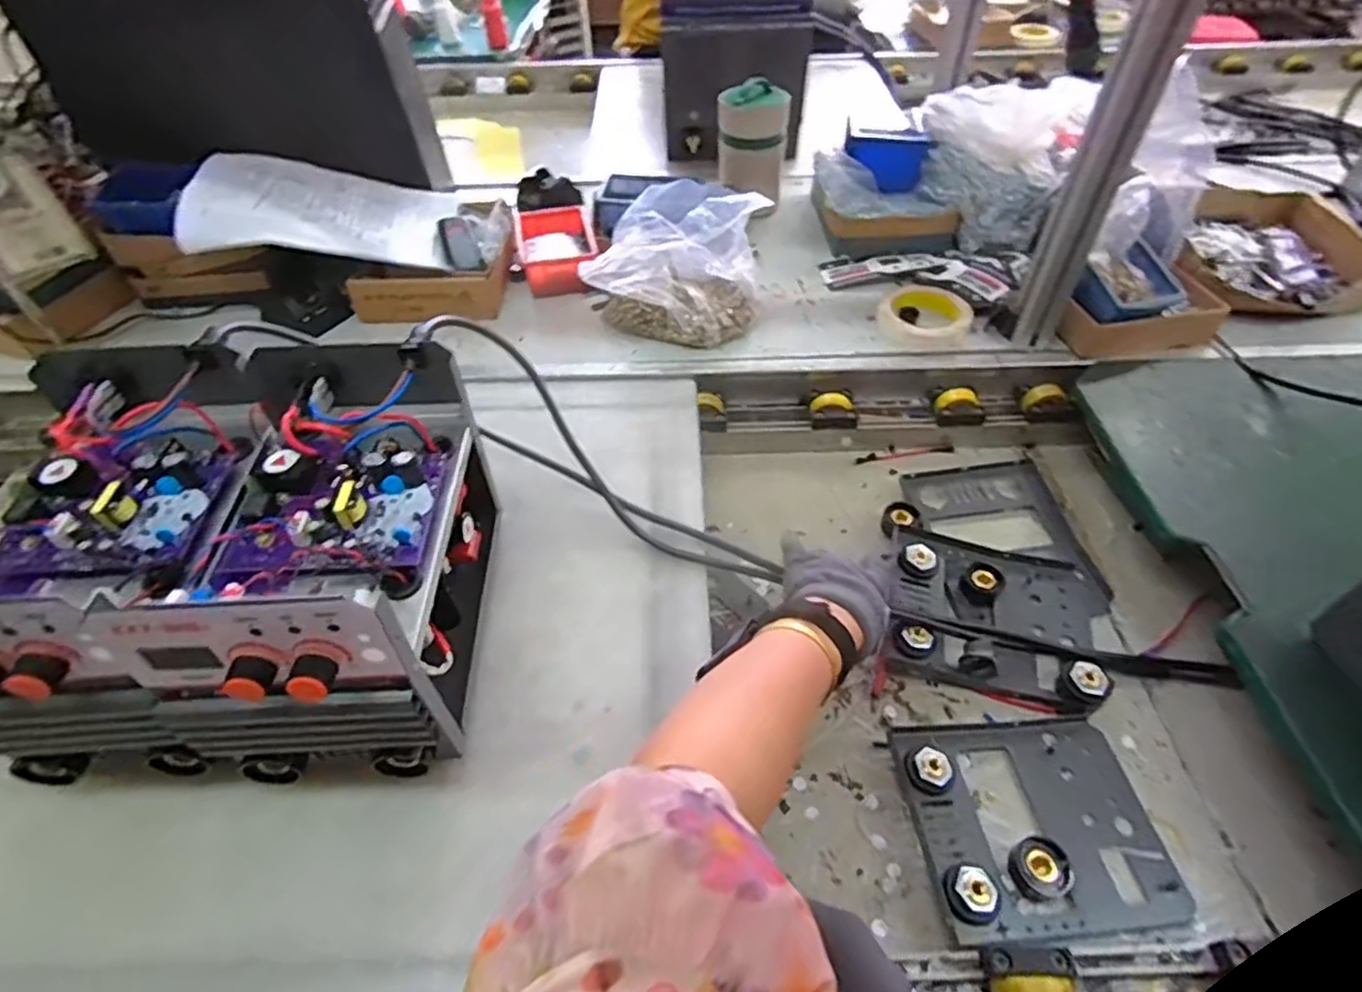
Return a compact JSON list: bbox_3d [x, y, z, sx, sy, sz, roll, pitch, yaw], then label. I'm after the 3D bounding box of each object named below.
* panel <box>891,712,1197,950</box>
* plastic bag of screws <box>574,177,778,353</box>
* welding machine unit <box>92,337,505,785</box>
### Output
[{"bbox_3d":[0.272,0.245,0.516,0.188,0.028,0.156,-6,50,-5],"label":"panel"},{"bbox_3d":[-0.006,-0.247,0.754,0.189,0.178,0.093,-1,49,-1],"label":"plastic bag of screws"},{"bbox_3d":[-0.236,0.037,0.475,0.150,0.166,0.260,-3,48,-1],"label":"welding machine unit"}]

